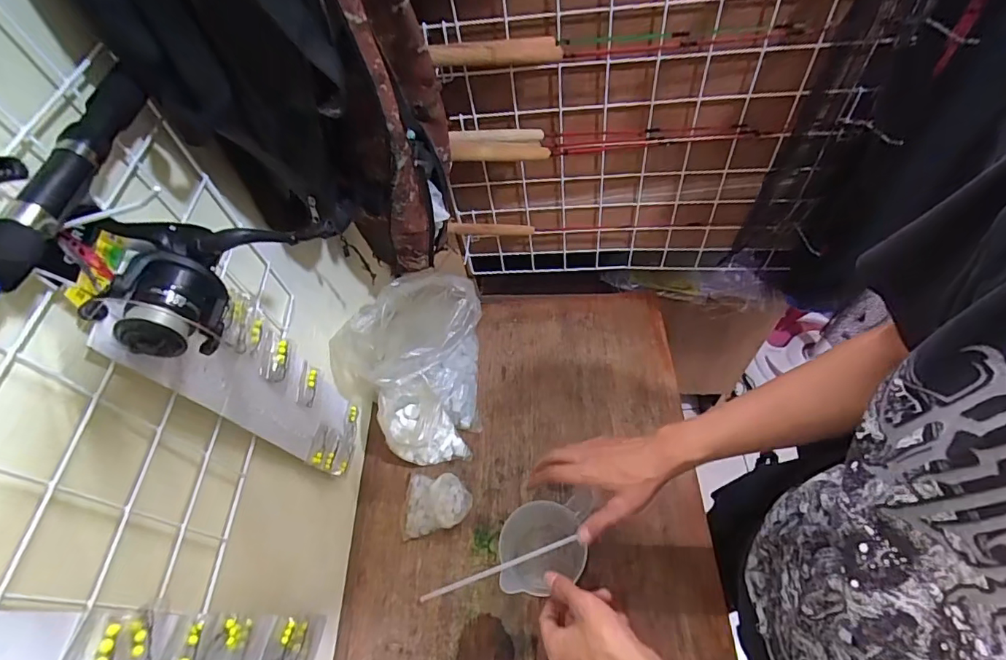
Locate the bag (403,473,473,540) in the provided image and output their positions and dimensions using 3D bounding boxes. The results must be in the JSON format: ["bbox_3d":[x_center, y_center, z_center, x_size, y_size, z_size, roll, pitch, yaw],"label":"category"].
[{"bbox_3d":[-0.095,0.250,0.707,0.096,0.032,0.084,-7,57,4],"label":"bag"}]

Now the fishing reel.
[{"bbox_3d":[-0.210,-0.058,0.335,0.086,0.095,0.156,29,65,24],"label":"fishing reel"}]

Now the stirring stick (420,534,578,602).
[{"bbox_3d":[-0.004,0.279,0.571,0.192,0.013,0.007,-20,57,-4],"label":"stirring stick"}]

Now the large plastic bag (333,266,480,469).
[{"bbox_3d":[-0.139,0.047,0.722,0.206,0.207,0.242,7,59,13],"label":"large plastic bag"}]

